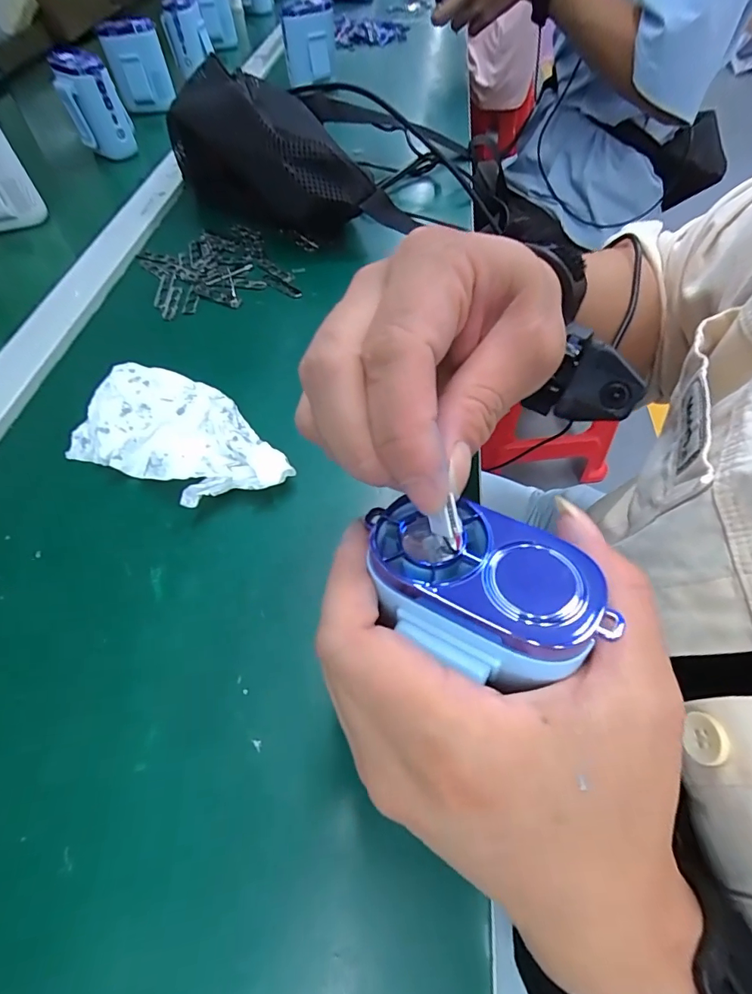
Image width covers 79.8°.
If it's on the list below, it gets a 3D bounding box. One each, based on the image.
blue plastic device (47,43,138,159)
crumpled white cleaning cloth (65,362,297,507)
[{"bbox_3d":[-0.313,-0.443,0.506,0.063,0.090,0.058,-1,56,3],"label":"blue plastic device"},{"bbox_3d":[-0.113,-0.036,0.265,0.141,0.018,0.073,21,60,17],"label":"crumpled white cleaning cloth"}]

